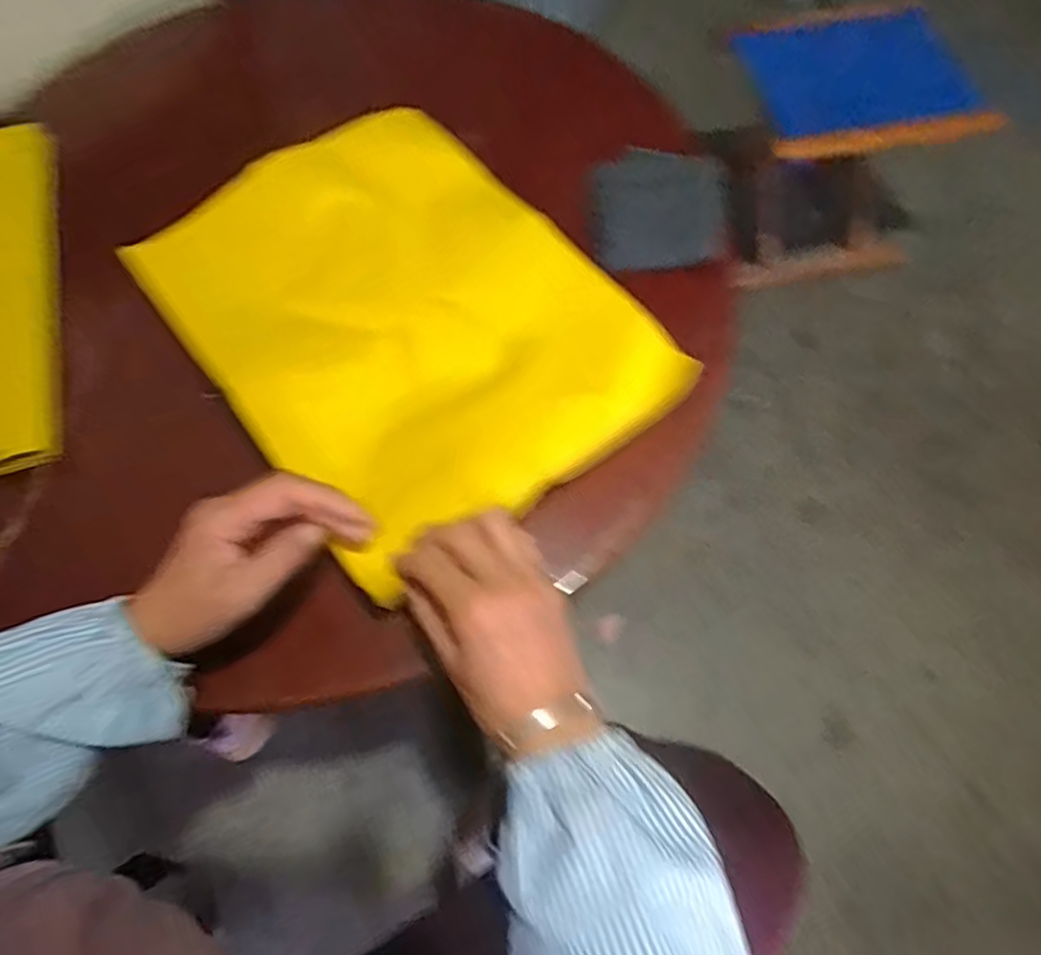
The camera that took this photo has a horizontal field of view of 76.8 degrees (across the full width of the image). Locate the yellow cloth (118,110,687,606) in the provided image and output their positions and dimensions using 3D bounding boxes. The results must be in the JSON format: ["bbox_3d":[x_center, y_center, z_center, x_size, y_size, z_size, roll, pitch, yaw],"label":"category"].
[{"bbox_3d":[-0.092,-0.117,0.495,0.262,0.041,0.344,-37,72,-13],"label":"yellow cloth"}]

